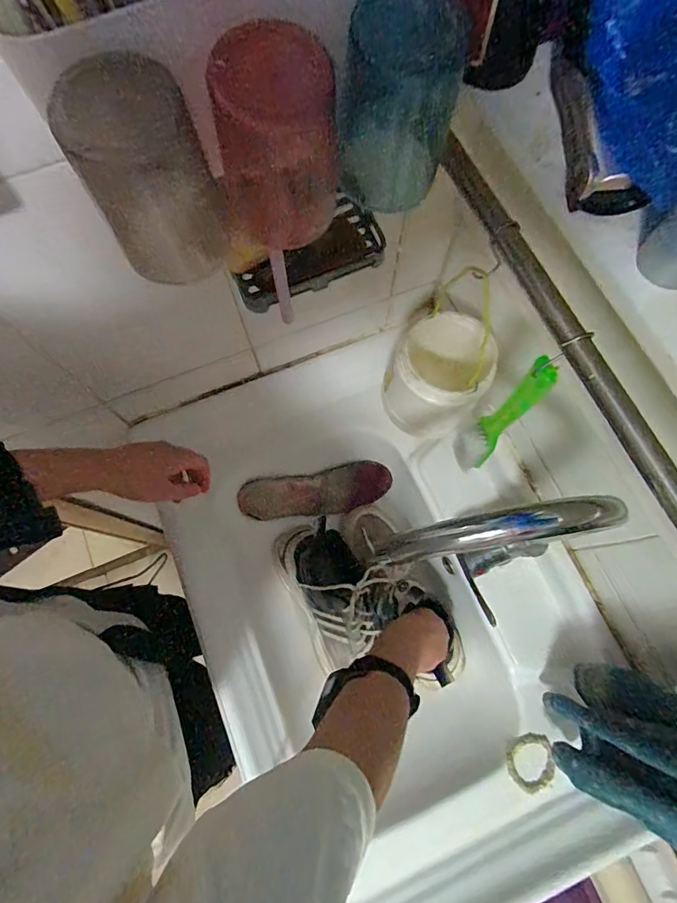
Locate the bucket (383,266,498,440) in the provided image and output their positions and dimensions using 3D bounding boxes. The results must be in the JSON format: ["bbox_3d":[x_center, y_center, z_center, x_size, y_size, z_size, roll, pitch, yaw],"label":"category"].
[{"bbox_3d":[0.118,-0.086,0.556,0.103,0.146,0.125,37,77,10],"label":"bucket"}]

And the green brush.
[{"bbox_3d":[0.146,-0.027,0.424,0.034,0.186,0.037,39,77,11],"label":"green brush"}]

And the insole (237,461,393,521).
[{"bbox_3d":[-0.034,0.066,0.725,0.236,0.013,0.073,-10,93,-8],"label":"insole"}]

